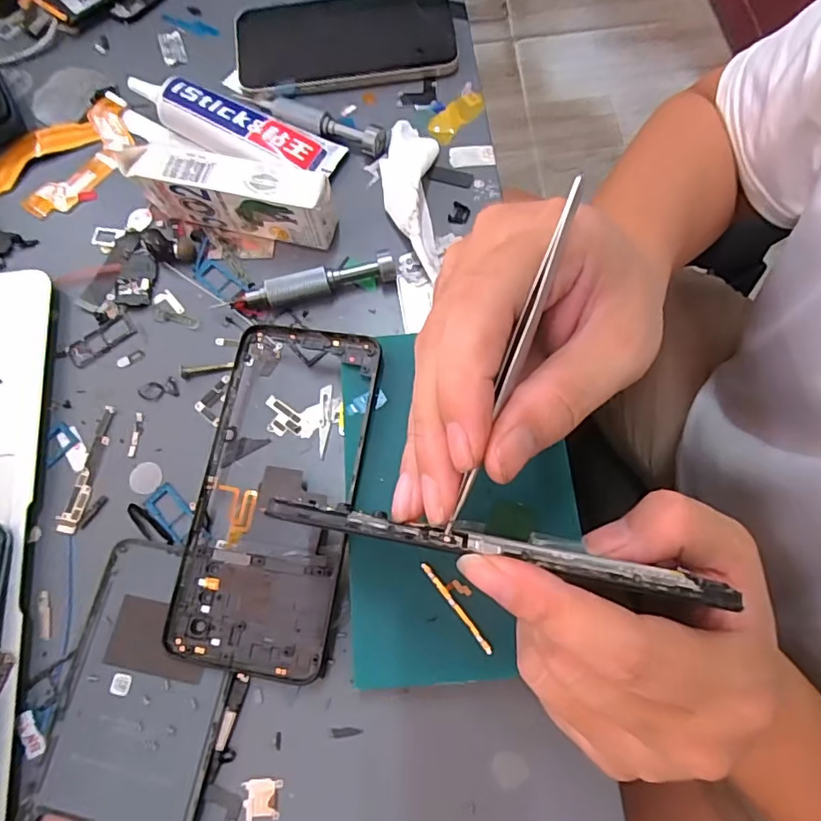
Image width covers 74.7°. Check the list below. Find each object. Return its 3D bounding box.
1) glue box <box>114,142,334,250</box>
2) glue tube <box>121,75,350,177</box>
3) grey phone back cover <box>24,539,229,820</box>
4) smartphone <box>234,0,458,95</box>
[{"bbox_3d":[-0.104,-0.123,0.309,0.121,0.042,0.026,10,72,6],"label":"glue box"},{"bbox_3d":[-0.112,-0.175,0.333,0.137,0.026,0.037,21,73,10],"label":"glue tube"},{"bbox_3d":[-0.122,0.142,0.235,0.071,0.004,0.157,7,72,5],"label":"grey phone back cover"},{"bbox_3d":[-0.044,-0.251,0.360,0.144,0.007,0.084,-12,71,-1],"label":"smartphone"}]

